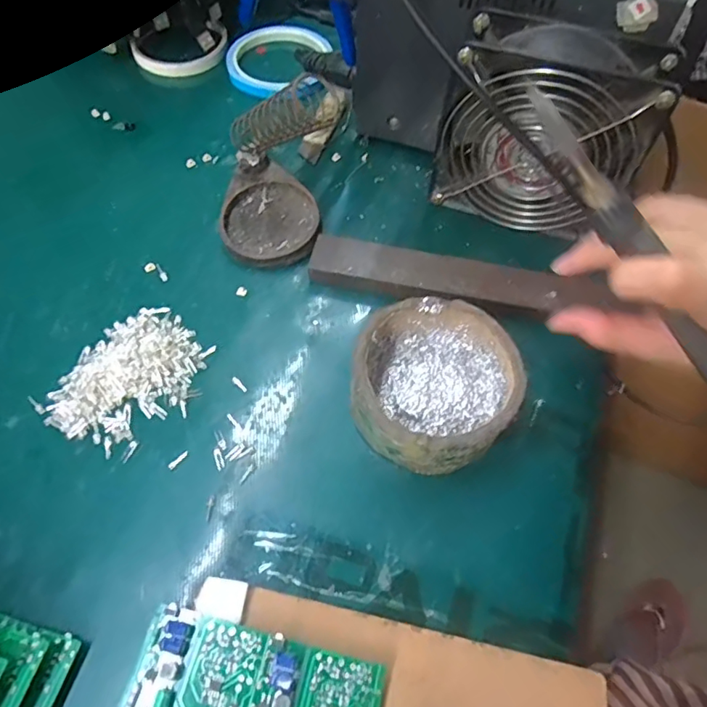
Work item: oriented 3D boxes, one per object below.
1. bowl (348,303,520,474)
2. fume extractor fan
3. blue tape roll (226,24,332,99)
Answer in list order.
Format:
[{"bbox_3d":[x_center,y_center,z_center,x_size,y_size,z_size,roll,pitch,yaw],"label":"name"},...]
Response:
[{"bbox_3d":[0.044,0.019,0.292,0.085,0.044,0.089,1,61,-1],"label":"bowl"},{"bbox_3d":[0.116,-0.135,0.327,0.113,0.104,0.049,24,63,11],"label":"fume extractor fan"},{"bbox_3d":[-0.065,-0.257,0.457,0.089,0.020,0.089,-1,61,1],"label":"blue tape roll"}]

